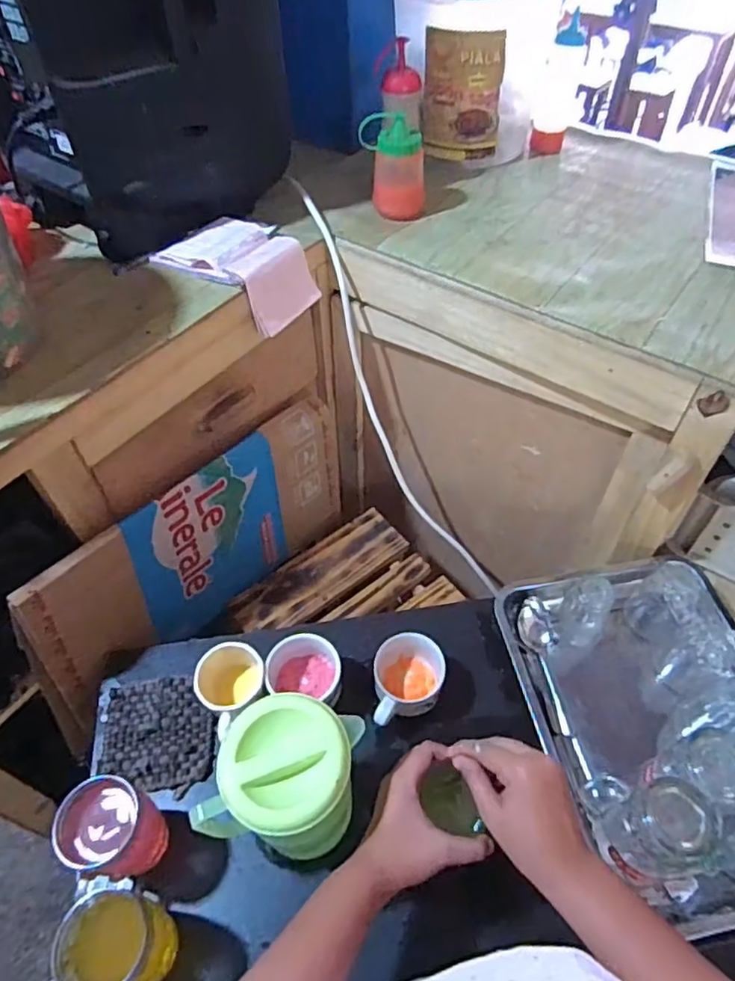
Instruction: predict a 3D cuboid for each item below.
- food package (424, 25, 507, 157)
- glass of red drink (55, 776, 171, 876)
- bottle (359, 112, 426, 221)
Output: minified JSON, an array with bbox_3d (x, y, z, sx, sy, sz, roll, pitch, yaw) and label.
[{"bbox_3d":[0.142,-0.590,0.897,0.116,0.159,0.032,4,53,5],"label":"food package"},{"bbox_3d":[-0.248,0.333,0.586,0.072,0.114,0.072,-1,52,1],"label":"glass of red drink"},{"bbox_3d":[0.037,-0.456,0.841,0.063,0.115,0.078,-28,57,-19],"label":"bottle"}]

